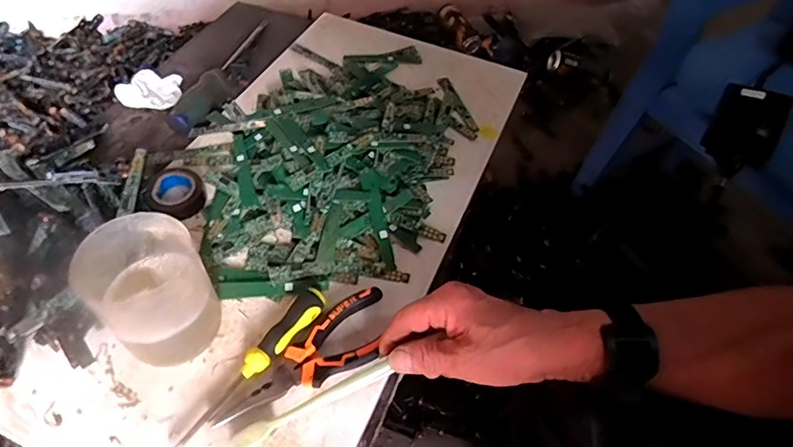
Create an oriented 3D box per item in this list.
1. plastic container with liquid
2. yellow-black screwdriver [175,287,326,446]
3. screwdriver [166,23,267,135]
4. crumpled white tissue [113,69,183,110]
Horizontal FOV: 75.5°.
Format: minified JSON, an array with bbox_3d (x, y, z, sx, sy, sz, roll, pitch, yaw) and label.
[{"bbox_3d":[-0.180,0.051,0.380,0.078,0.105,0.083,2,51,-2],"label":"plastic container with liquid"},{"bbox_3d":[-0.108,0.107,0.398,0.021,0.018,0.149,30,55,19],"label":"yellow-black screwdriver"},{"bbox_3d":[-0.206,-0.189,0.628,0.027,0.029,0.240,14,51,8],"label":"screwdriver"},{"bbox_3d":[-0.292,-0.159,0.604,0.065,0.022,0.056,0,51,-4],"label":"crumpled white tissue"}]

